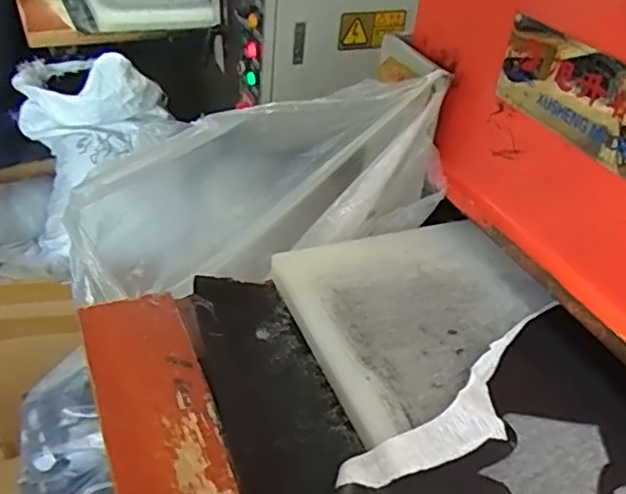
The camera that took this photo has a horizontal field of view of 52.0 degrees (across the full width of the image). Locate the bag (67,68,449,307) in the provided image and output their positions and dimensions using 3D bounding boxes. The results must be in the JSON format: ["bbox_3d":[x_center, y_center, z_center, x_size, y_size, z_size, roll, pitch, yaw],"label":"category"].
[{"bbox_3d":[-0.071,-0.059,0.951,0.573,0.259,0.160,-18,39,2],"label":"bag"}]

